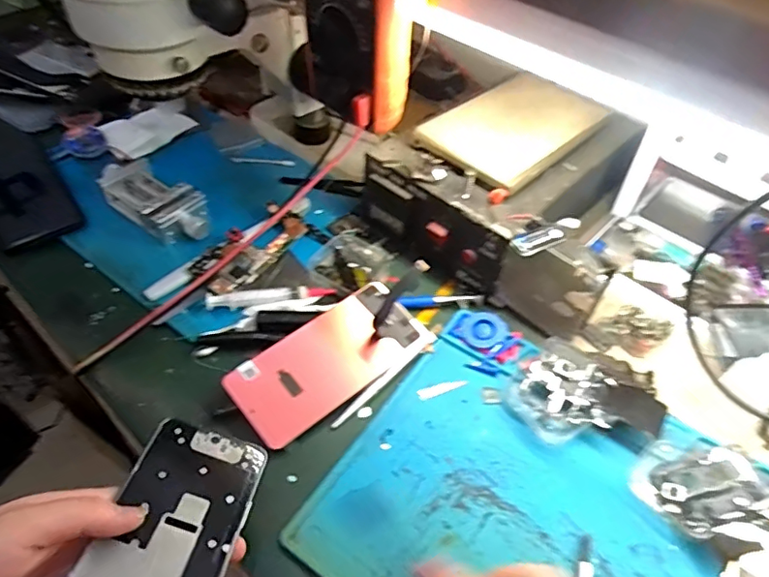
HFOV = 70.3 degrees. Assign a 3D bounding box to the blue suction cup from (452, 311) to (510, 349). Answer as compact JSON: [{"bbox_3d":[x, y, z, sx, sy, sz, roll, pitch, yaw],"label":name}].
[{"bbox_3d":[0.084,0.036,0.470,0.037,0.007,0.037,-7,58,12],"label":"blue suction cup"}]

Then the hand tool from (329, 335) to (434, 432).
[{"bbox_3d":[0.001,0.072,0.442,0.008,0.006,0.117,36,56,27],"label":"hand tool"}]

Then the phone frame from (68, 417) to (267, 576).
[{"bbox_3d":[-0.125,0.147,0.315,0.073,0.005,0.160,22,36,-6],"label":"phone frame"}]

